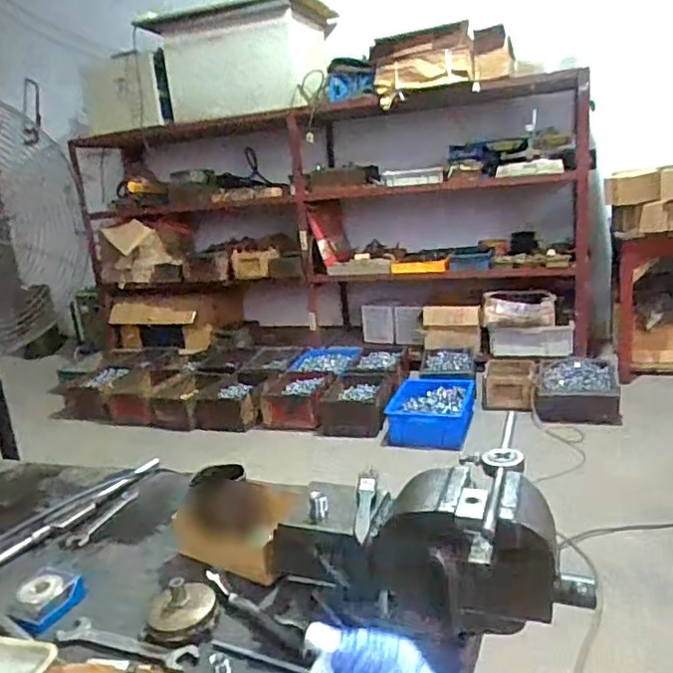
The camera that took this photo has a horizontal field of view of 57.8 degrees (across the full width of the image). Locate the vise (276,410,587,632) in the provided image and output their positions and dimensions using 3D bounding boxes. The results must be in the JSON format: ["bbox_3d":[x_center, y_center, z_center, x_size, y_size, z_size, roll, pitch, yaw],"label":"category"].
[{"bbox_3d":[0.110,0.222,0.674,0.310,0.141,0.158,1,16,24],"label":"vise"}]

